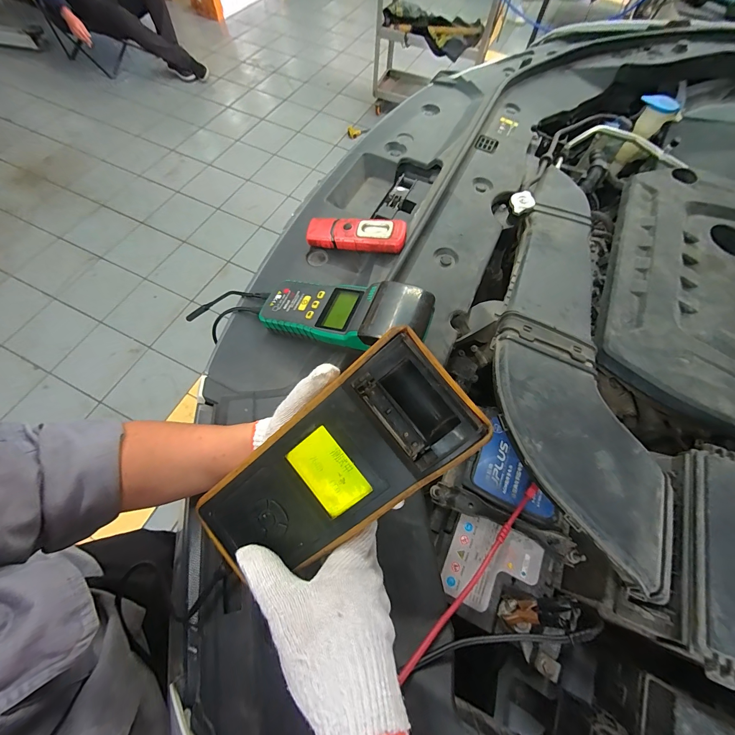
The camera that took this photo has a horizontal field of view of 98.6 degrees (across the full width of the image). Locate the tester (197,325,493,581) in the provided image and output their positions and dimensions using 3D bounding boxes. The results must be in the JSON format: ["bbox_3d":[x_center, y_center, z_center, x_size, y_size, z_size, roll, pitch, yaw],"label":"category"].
[{"bbox_3d":[-0.030,0.079,0.265,0.240,0.053,0.102,-38,86,14],"label":"tester"}]

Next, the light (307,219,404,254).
[{"bbox_3d":[-0.019,-0.217,0.513,0.161,0.035,0.057,9,65,2],"label":"light"}]

